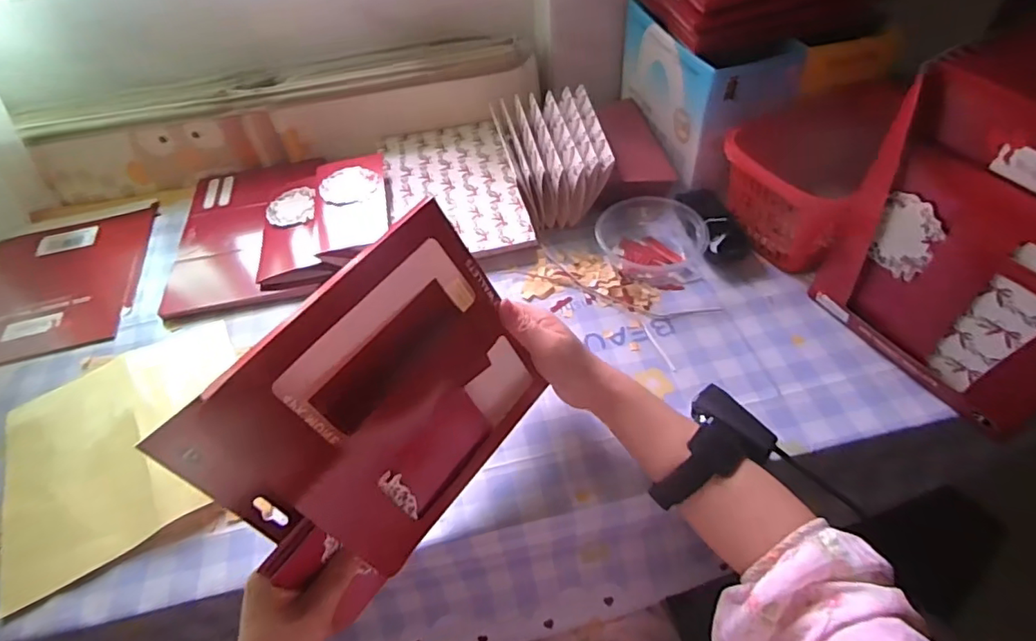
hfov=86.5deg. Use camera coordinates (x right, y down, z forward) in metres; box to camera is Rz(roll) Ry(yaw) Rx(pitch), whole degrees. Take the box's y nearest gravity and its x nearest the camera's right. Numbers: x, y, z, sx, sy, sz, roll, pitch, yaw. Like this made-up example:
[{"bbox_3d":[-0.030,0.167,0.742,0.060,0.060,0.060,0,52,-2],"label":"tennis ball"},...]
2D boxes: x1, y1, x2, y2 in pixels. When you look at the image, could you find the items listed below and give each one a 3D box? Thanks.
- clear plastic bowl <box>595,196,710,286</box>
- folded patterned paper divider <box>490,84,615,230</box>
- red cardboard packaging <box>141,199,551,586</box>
[{"bbox_3d":[0.147,-0.094,0.607,0.098,0.056,0.101,-2,50,3],"label":"clear plastic bowl"},{"bbox_3d":[0.045,-0.202,0.683,0.118,0.078,0.179,-10,50,-4],"label":"folded patterned paper divider"},{"bbox_3d":[-0.092,0.062,0.398,0.226,0.190,0.027,-48,28,-20],"label":"red cardboard packaging"}]

